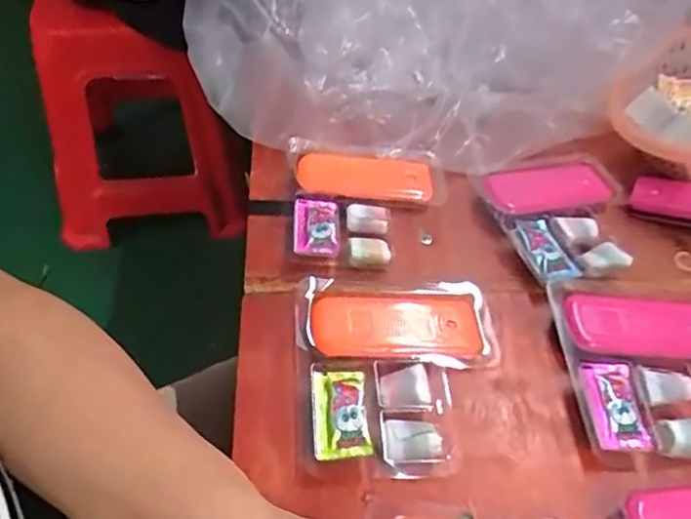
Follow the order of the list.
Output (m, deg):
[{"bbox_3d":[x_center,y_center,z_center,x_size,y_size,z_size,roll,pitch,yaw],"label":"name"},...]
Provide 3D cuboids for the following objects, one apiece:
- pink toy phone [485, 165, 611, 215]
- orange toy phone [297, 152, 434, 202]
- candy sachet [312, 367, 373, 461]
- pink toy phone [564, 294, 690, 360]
[{"bbox_3d":[0.163,-0.057,0.485,0.099,0.011,0.041,-10,51,-11],"label":"pink toy phone"},{"bbox_3d":[0.016,-0.067,0.485,0.106,0.016,0.029,5,50,1],"label":"orange toy phone"},{"bbox_3d":[-0.003,0.086,0.346,0.031,0.005,0.051,-2,50,-5],"label":"candy sachet"},{"bbox_3d":[0.201,0.045,0.406,0.104,0.009,0.039,5,50,1],"label":"pink toy phone"}]

